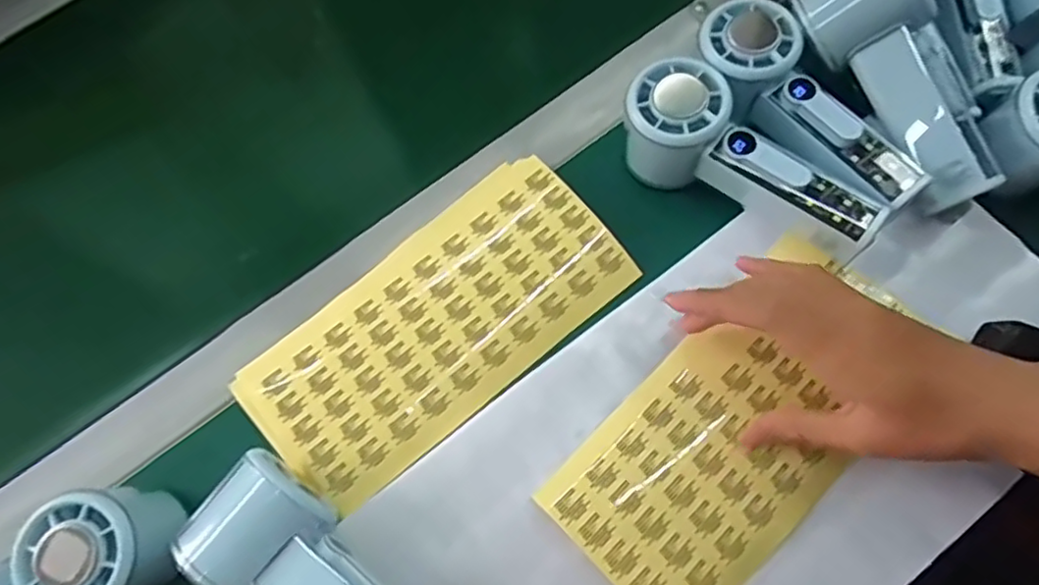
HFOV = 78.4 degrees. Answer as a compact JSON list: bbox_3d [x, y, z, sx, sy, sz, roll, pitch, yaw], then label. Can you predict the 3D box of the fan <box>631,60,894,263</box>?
[{"bbox_3d":[0.132,-0.076,0.368,0.153,0.047,0.058,29,75,13],"label":"fan"}]

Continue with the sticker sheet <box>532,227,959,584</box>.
[{"bbox_3d":[0.119,0.068,0.335,0.211,0.012,0.102,-43,76,-11],"label":"sticker sheet"}]

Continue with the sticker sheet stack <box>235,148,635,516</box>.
[{"bbox_3d":[-0.049,0.018,0.376,0.226,0.015,0.108,-38,75,-10],"label":"sticker sheet stack"}]

